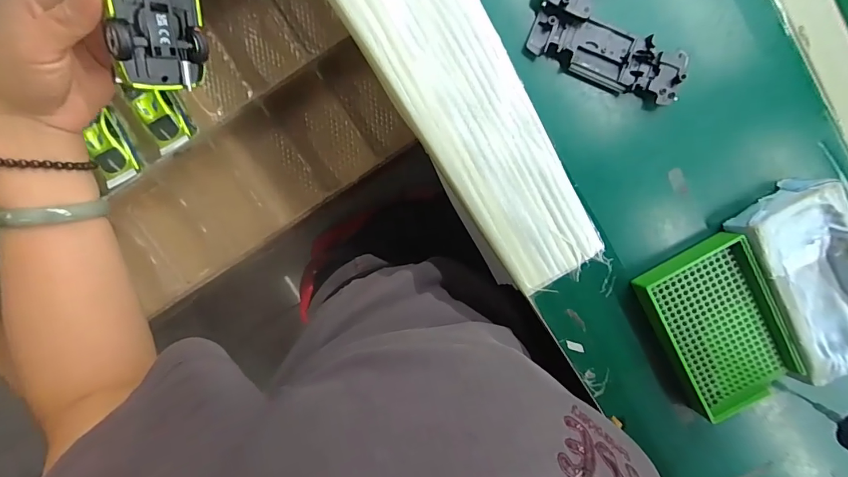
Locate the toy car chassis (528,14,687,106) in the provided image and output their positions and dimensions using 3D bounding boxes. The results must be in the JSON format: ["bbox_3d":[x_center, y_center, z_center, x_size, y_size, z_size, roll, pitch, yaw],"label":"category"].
[{"bbox_3d":[0.147,-0.147,0.323,0.123,0.015,0.043,18,95,-5],"label":"toy car chassis"}]

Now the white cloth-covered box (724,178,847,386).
[{"bbox_3d":[0.326,0.036,0.337,0.081,0.030,0.157,-27,98,0],"label":"white cloth-covered box"}]

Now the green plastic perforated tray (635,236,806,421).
[{"bbox_3d":[0.249,0.078,0.349,0.095,0.034,0.142,-30,98,0],"label":"green plastic perforated tray"}]

